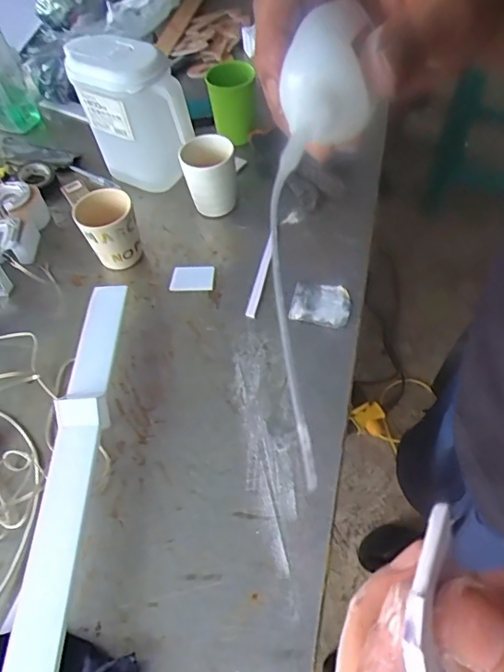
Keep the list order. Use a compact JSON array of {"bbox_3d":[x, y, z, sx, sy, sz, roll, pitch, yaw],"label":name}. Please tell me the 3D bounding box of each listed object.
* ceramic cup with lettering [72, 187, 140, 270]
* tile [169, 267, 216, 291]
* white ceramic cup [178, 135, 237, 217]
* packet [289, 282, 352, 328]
[{"bbox_3d":[-0.185,-0.140,0.690,0.068,0.080,0.065,-3,54,4],"label":"ceramic cup with lettering"},{"bbox_3d":[-0.079,-0.077,0.696,0.057,0.006,0.038,-4,54,3],"label":"tile"},{"bbox_3d":[-0.057,-0.218,0.735,0.069,0.100,0.062,-6,54,1],"label":"white ceramic cup"},{"bbox_3d":[0.084,-0.040,0.646,0.070,0.013,0.056,7,56,10],"label":"packet"}]

